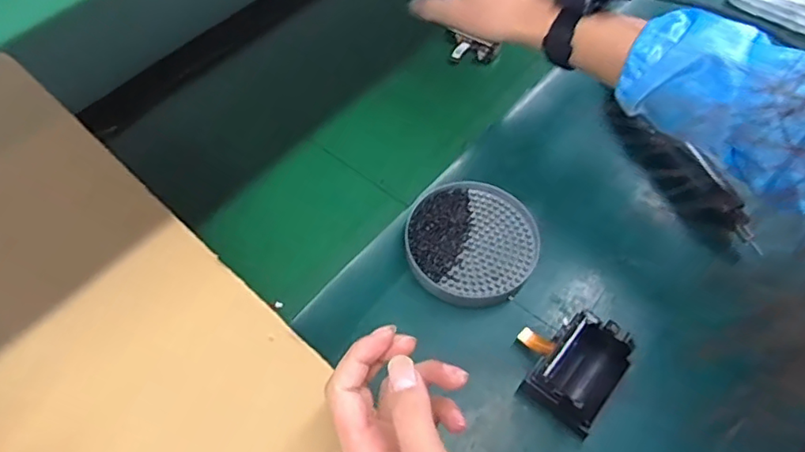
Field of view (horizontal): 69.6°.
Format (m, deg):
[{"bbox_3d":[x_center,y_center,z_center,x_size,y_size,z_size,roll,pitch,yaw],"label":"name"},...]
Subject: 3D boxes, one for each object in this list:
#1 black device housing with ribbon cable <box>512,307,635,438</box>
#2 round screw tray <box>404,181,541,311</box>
[{"bbox_3d":[0.130,0.101,0.447,0.075,0.045,0.082,33,62,18],"label":"black device housing with ribbon cable"},{"bbox_3d":[0.060,0.016,0.514,0.113,0.025,0.116,1,57,-1],"label":"round screw tray"}]

